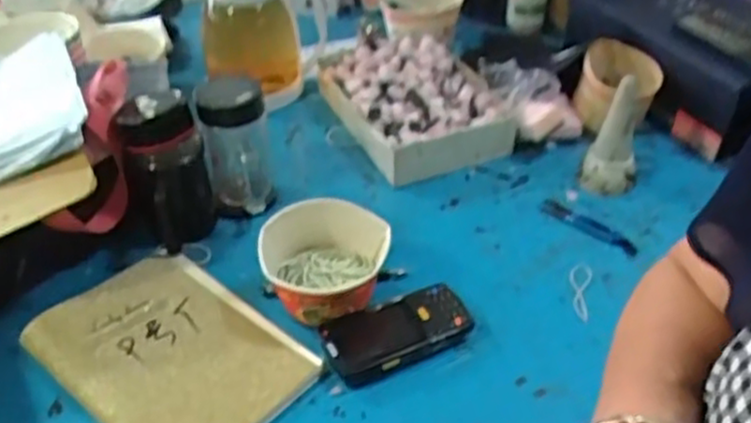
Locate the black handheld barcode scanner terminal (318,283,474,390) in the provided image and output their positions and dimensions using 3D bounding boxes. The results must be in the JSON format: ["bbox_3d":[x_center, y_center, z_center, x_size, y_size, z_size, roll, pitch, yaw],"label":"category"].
[{"bbox_3d":[0.021,0.115,0.710,0.147,0.033,0.070,-22,44,-21],"label":"black handheld barcode scanner terminal"}]

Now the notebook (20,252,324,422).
[{"bbox_3d":[-0.193,0.131,0.700,0.239,0.028,0.176,29,50,31],"label":"notebook"}]

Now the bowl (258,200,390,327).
[{"bbox_3d":[-0.046,0.053,0.726,0.126,0.082,0.109,-13,42,-12],"label":"bowl"}]

